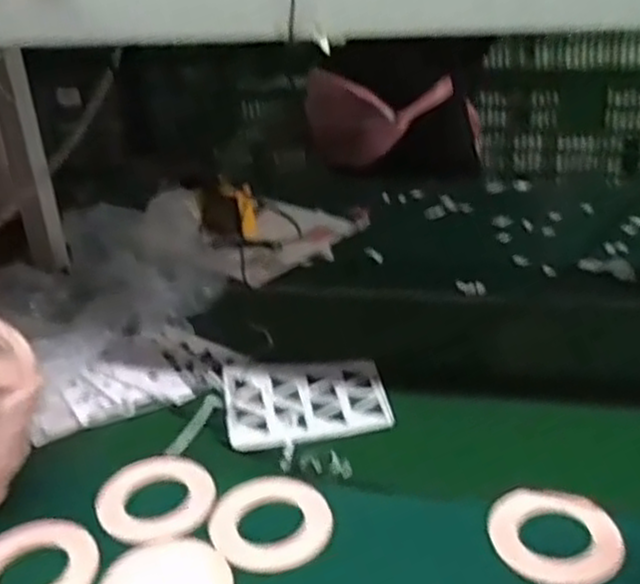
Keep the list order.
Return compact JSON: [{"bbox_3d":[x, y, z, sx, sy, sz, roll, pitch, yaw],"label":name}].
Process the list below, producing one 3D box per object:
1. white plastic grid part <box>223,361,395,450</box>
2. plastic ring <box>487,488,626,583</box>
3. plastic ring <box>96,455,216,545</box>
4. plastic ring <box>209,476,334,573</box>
[{"bbox_3d":[-0.016,0.117,0.834,0.171,0.022,0.123,-7,27,-6],"label":"white plastic grid part"},{"bbox_3d":[0.193,0.199,0.627,0.100,0.013,0.097,-3,27,1],"label":"plastic ring"},{"bbox_3d":[-0.147,0.184,0.689,0.101,0.011,0.098,-3,27,1],"label":"plastic ring"},{"bbox_3d":[-0.043,0.195,0.661,0.099,0.007,0.103,-3,27,1],"label":"plastic ring"}]

